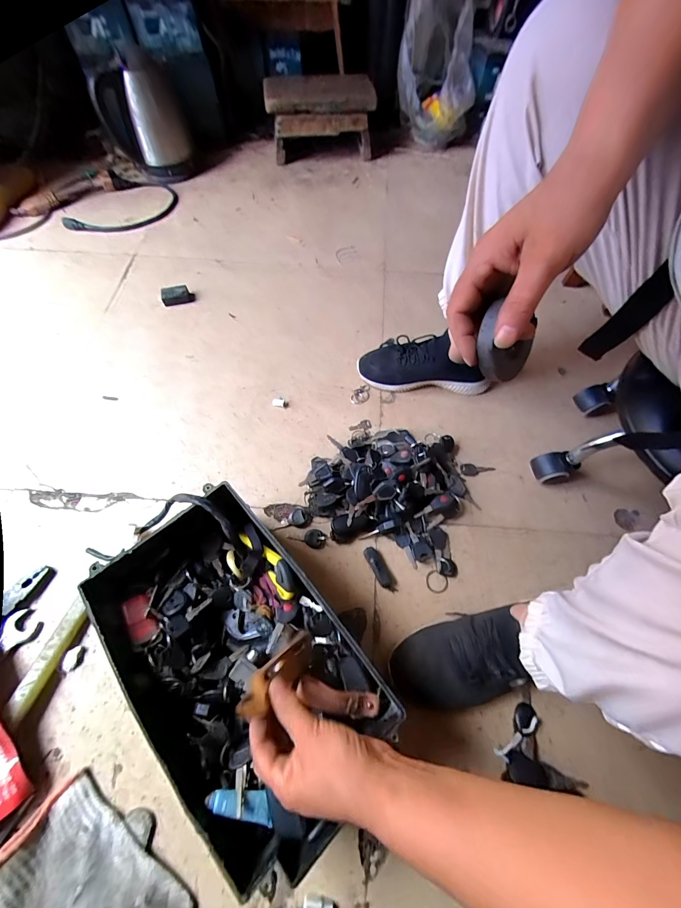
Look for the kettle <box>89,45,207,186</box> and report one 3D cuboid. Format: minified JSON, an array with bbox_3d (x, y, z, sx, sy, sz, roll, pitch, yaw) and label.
[{"bbox_3d":[-0.476,-0.823,0.849,0.217,0.234,0.166,-23,68,-11],"label":"kettle"}]

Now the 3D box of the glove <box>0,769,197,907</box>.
[{"bbox_3d":[-0.266,0.462,0.360,0.153,0.023,0.196,-40,72,-17],"label":"glove"}]

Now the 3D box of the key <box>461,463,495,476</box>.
[{"bbox_3d":[0.235,0.026,0.597,0.060,0.004,0.023,-5,65,-3],"label":"key"}]

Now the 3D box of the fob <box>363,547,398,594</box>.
[{"bbox_3d":[0.058,0.172,0.520,0.021,0.019,0.072,-31,69,-14],"label":"fob"}]

